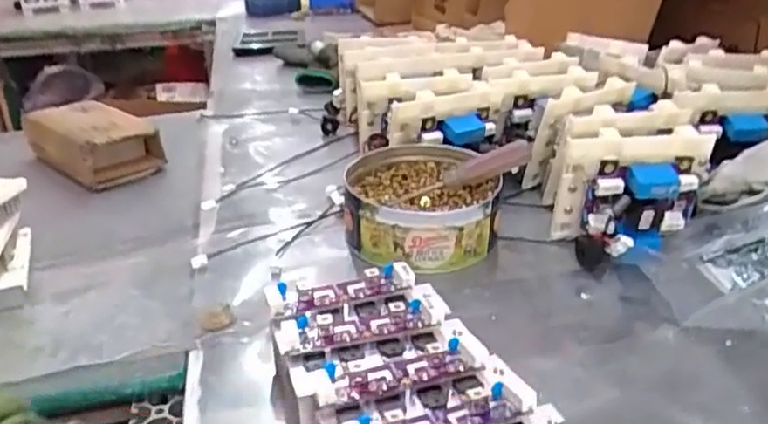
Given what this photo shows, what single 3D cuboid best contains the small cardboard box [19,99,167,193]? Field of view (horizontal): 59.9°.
[{"bbox_3d":[-0.372,-0.091,0.841,0.183,0.065,0.096,19,33,35],"label":"small cardboard box"}]

